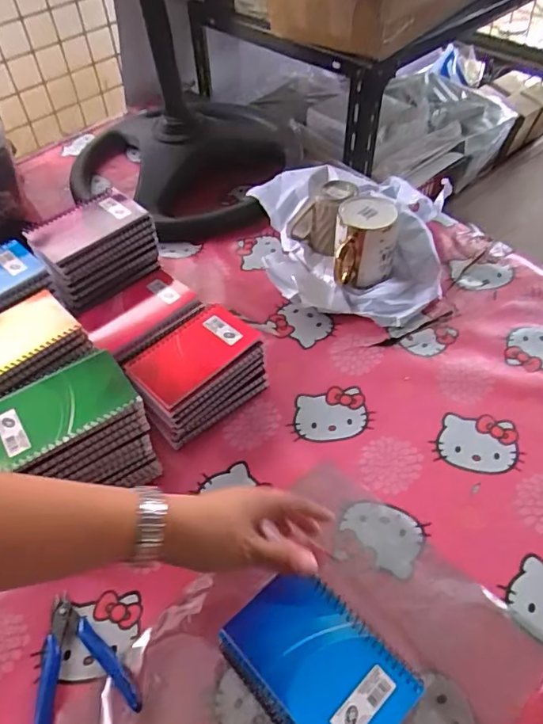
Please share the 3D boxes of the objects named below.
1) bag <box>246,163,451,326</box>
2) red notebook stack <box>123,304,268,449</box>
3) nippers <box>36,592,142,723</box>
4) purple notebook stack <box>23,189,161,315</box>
[{"bbox_3d":[0.099,-0.195,0.748,0.286,0.095,0.286,8,51,11],"label":"bag"},{"bbox_3d":[-0.088,0.011,0.599,0.147,0.083,0.102,-33,55,-21],"label":"red notebook stack"},{"bbox_3d":[-0.169,0.256,0.444,0.085,0.013,0.116,-24,52,-15],"label":"nippers"},{"bbox_3d":[-0.223,-0.144,0.671,0.141,0.077,0.104,-32,55,-21],"label":"purple notebook stack"}]

